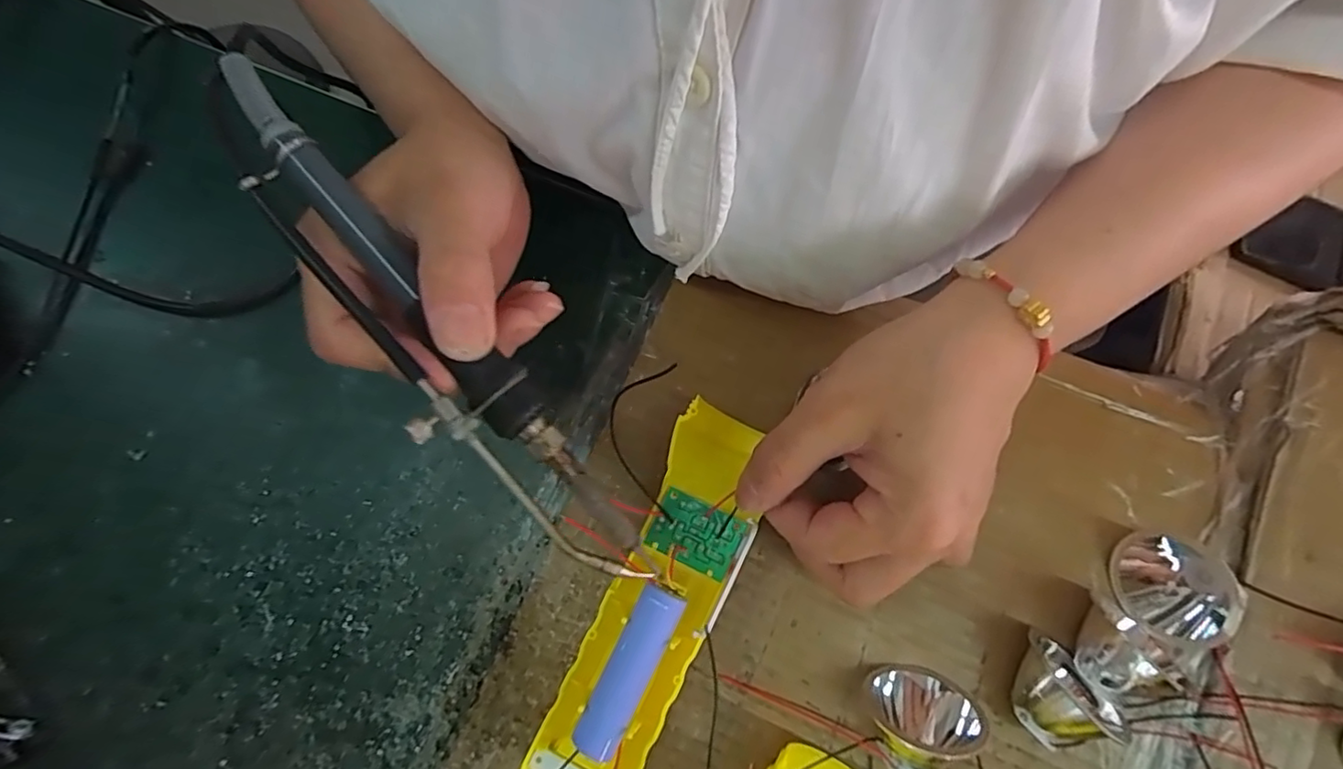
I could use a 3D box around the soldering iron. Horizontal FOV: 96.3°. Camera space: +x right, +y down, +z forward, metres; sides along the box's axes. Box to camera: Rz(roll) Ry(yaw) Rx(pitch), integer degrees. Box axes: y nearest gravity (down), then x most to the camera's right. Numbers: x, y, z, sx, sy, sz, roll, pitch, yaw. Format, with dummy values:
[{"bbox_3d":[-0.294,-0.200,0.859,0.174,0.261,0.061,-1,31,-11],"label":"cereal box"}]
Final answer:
[{"bbox_3d":[-0.080,-0.016,0.191,0.031,0.018,0.198,-40,92,-10],"label":"soldering iron"}]

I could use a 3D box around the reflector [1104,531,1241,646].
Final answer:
[{"bbox_3d":[0.201,0.080,0.240,0.040,0.025,0.041,0,74,0],"label":"reflector"}]

